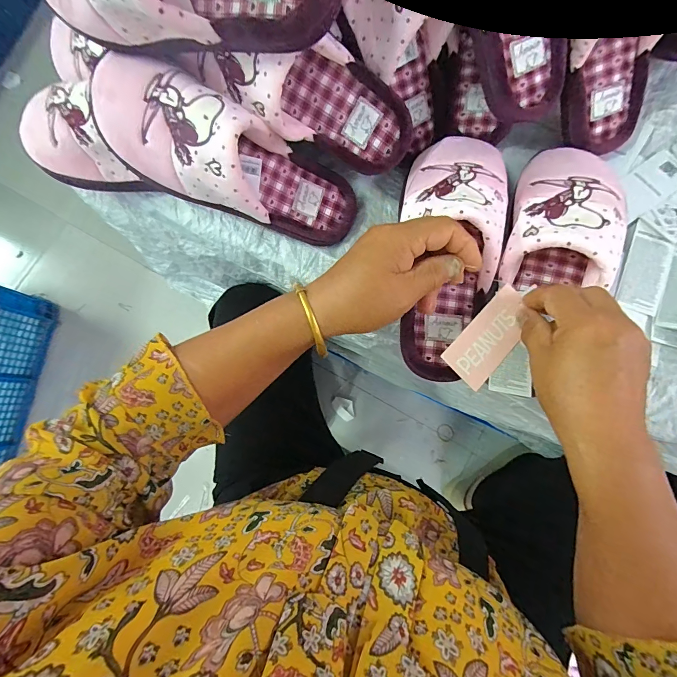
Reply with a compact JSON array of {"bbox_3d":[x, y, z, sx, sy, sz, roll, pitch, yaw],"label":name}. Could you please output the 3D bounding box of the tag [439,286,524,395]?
[{"bbox_3d":[0.137,-0.002,0.326,0.043,0.004,0.094,44,80,-1],"label":"tag"}]

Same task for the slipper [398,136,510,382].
[{"bbox_3d":[0.099,-0.081,0.325,0.090,0.068,0.235,8,89,2],"label":"slipper"}]

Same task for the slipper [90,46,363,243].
[{"bbox_3d":[-0.087,-0.160,0.324,0.232,0.084,0.078,19,79,-28],"label":"slipper"}]

